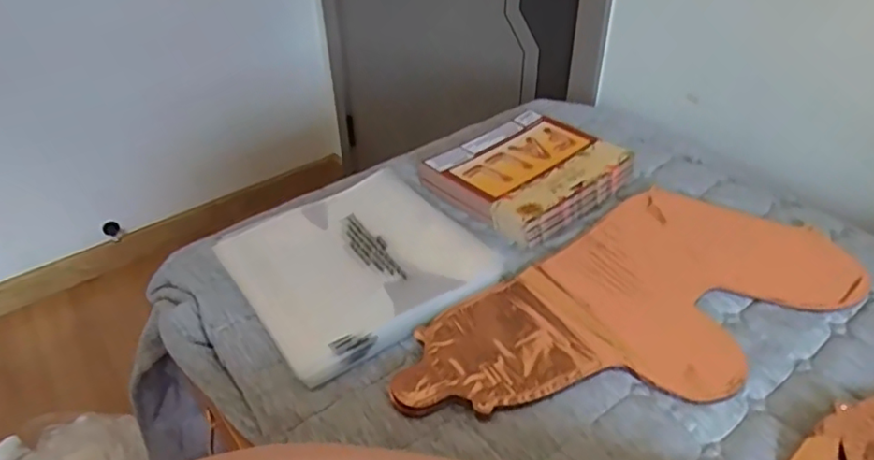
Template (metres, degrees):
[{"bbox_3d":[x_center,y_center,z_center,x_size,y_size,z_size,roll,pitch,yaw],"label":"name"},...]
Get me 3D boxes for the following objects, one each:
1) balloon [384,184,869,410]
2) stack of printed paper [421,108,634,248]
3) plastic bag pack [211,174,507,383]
[{"bbox_3d":[0.172,0.066,0.535,0.432,0.015,0.204,-23,43,-24],"label":"balloon"},{"bbox_3d":[0.108,-0.073,0.696,0.199,0.030,0.173,-33,47,-32],"label":"stack of printed paper"},{"bbox_3d":[-0.081,0.029,0.578,0.206,0.028,0.209,-28,45,-28],"label":"plastic bag pack"}]

